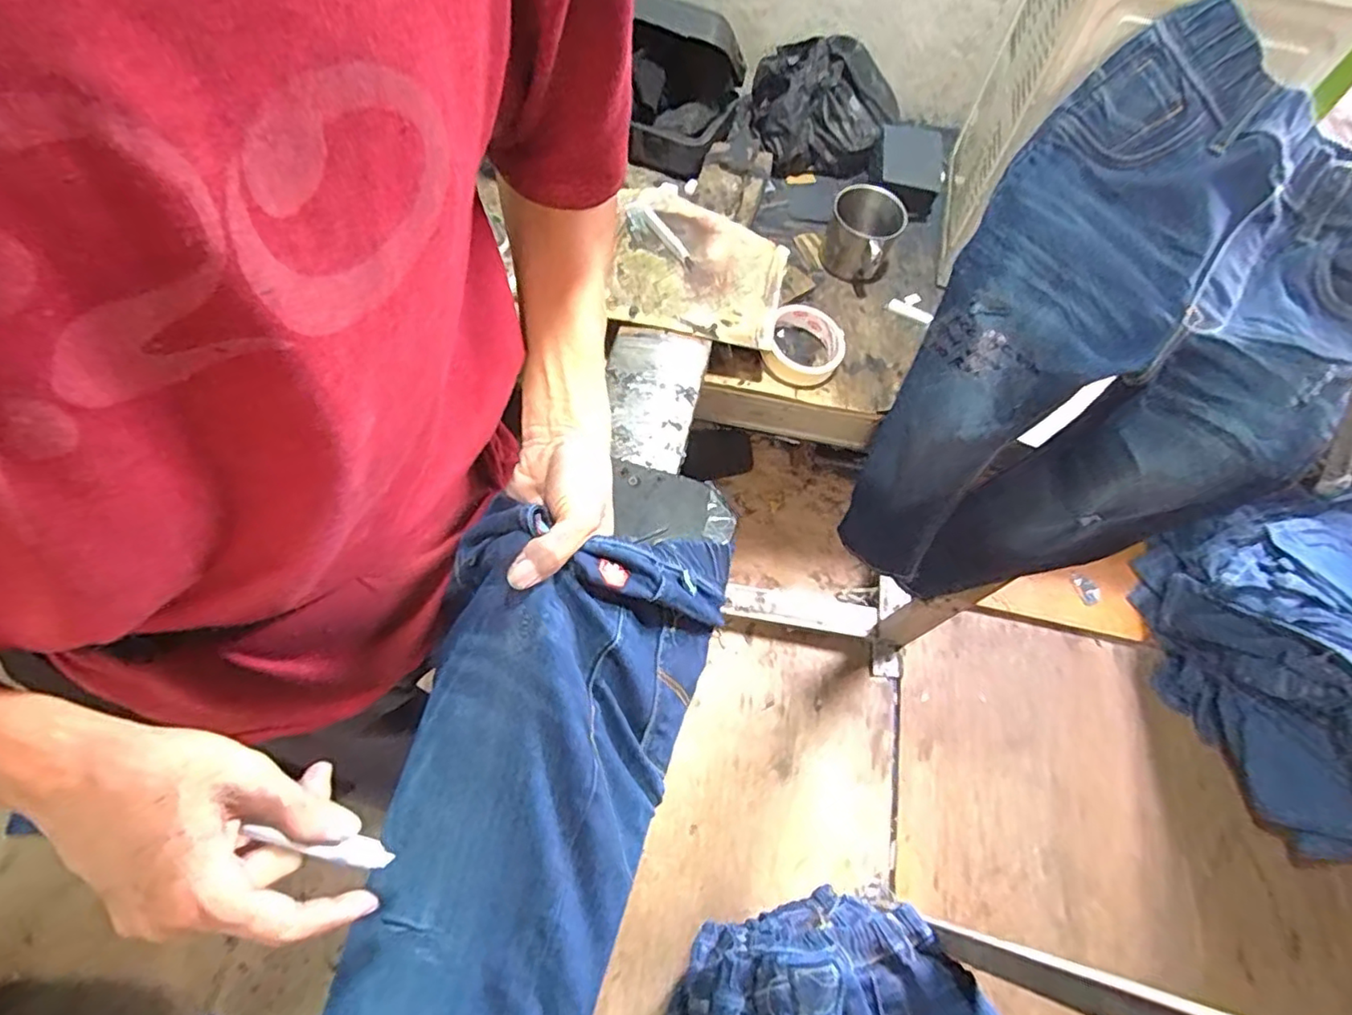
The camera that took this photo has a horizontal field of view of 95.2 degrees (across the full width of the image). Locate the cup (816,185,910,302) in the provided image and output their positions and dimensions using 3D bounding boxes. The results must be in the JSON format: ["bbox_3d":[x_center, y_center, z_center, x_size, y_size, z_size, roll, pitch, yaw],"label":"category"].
[{"bbox_3d":[0.222,-0.318,0.745,0.087,0.080,0.081,17,63,6],"label":"cup"}]

